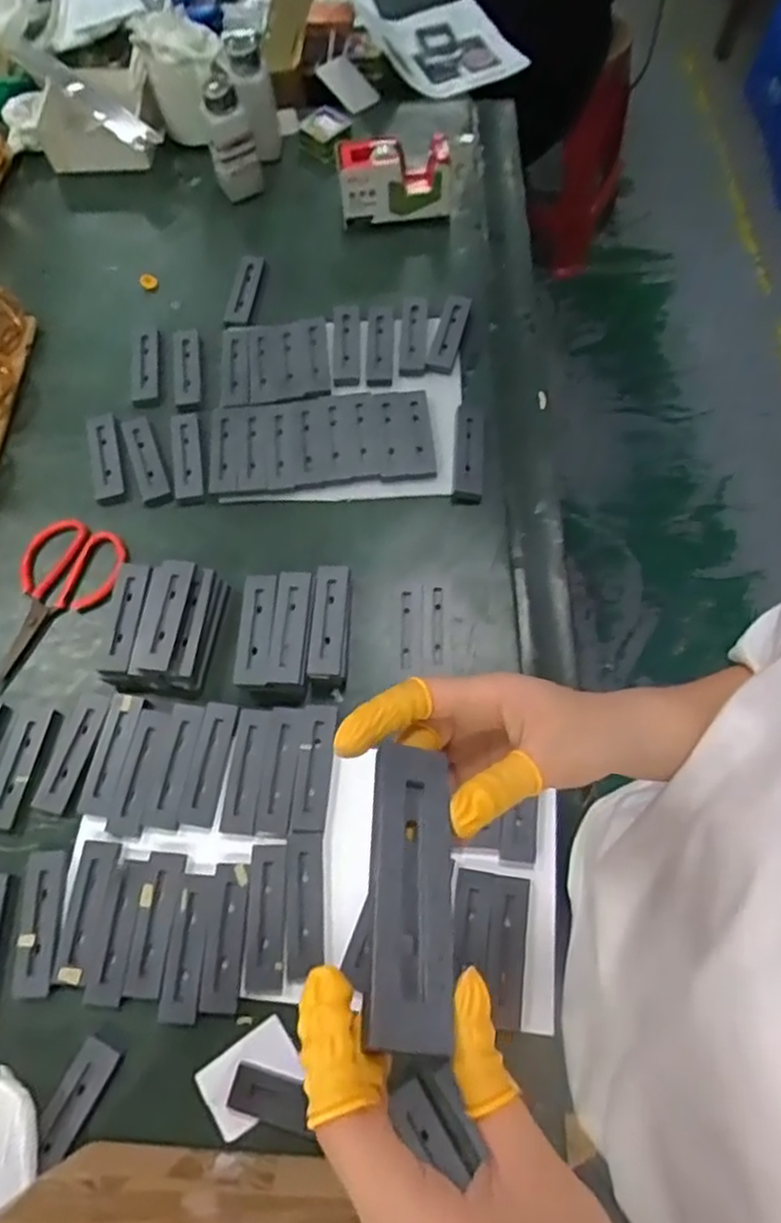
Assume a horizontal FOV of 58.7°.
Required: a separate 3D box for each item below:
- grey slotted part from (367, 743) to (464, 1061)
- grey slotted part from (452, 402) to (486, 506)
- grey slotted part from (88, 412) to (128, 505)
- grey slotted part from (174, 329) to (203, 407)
[{"bbox_3d":[0.010,0.104,0.262,0.036,0.012,0.106,19,43,-18],"label":"grey slotted part"},{"bbox_3d":[0.084,-0.165,0.735,0.032,0.018,0.114,4,67,4],"label":"grey slotted part"},{"bbox_3d":[-0.306,-0.166,0.751,0.033,0.010,0.108,-13,67,-4],"label":"grey slotted part"},{"bbox_3d":[-0.233,-0.281,0.797,0.029,0.007,0.110,-9,67,-2],"label":"grey slotted part"}]

